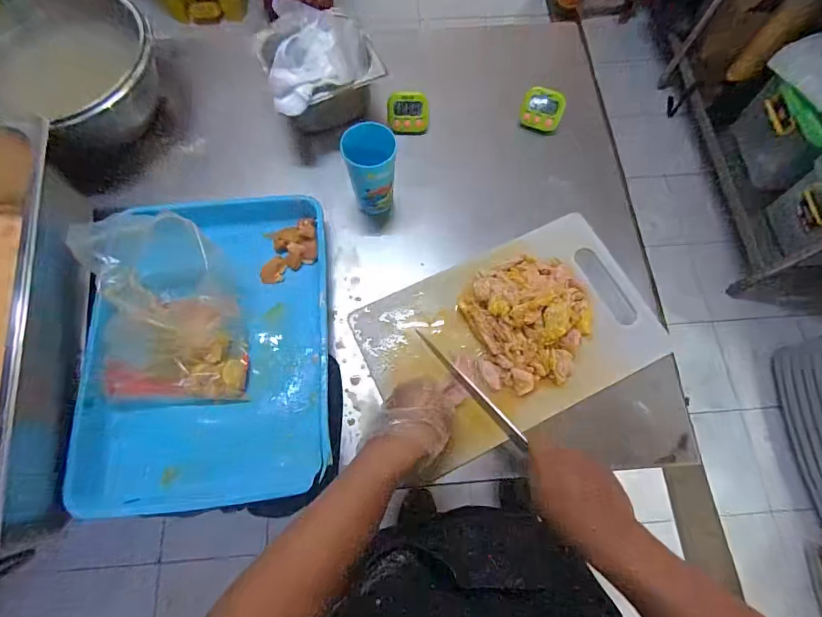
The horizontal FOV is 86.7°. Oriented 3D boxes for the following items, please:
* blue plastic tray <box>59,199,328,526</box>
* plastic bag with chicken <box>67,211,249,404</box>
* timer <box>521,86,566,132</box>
[{"bbox_3d":[-0.258,0.040,0.561,0.293,0.065,0.399,-1,74,-10],"label":"blue plastic tray"},{"bbox_3d":[-0.312,0.005,0.548,0.158,0.099,0.229,-11,71,-5],"label":"plastic bag with chicken"},{"bbox_3d":[0.213,-0.325,0.711,0.066,0.061,0.015,18,32,8],"label":"timer"}]

